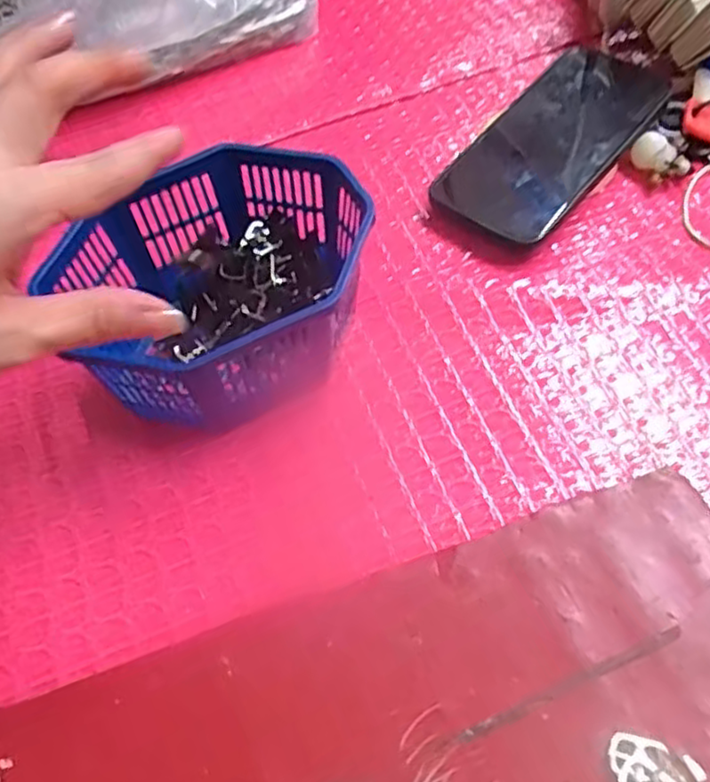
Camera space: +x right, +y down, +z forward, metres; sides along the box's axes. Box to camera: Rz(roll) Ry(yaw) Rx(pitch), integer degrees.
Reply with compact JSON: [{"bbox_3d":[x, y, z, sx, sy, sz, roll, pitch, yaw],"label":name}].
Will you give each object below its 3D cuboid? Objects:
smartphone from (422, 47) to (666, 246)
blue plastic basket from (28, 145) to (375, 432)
[{"bbox_3d":[0.119,-0.151,0.419,0.076,0.008,0.147,39,76,24],"label":"smartphone"},{"bbox_3d":[-0.061,-0.045,0.340,0.142,0.082,0.133,-2,58,3],"label":"blue plastic basket"}]

